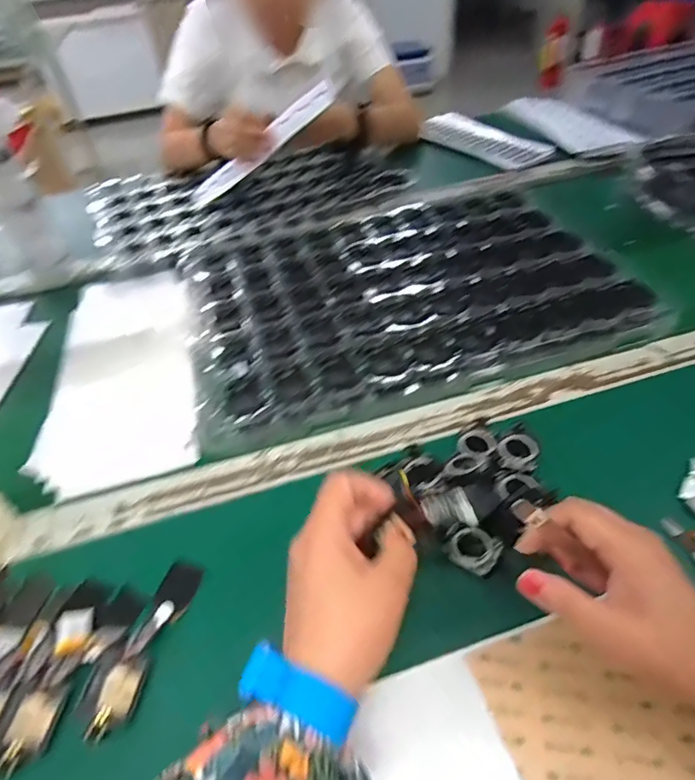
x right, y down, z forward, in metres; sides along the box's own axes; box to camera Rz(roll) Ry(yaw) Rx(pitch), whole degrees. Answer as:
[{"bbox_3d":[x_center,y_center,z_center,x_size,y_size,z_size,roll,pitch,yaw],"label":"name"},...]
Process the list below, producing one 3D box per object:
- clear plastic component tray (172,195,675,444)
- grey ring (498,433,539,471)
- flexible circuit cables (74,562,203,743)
[{"bbox_3d":[0.051,-0.128,0.594,0.471,0.038,0.353,-13,45,-7],"label":"clear plastic component tray"},{"bbox_3d":[0.145,0.051,0.422,0.031,0.004,0.036,16,49,21],"label":"grey ring"},{"bbox_3d":[-0.137,0.168,0.336,0.028,0.025,0.115,9,47,14],"label":"flexible circuit cables"}]

